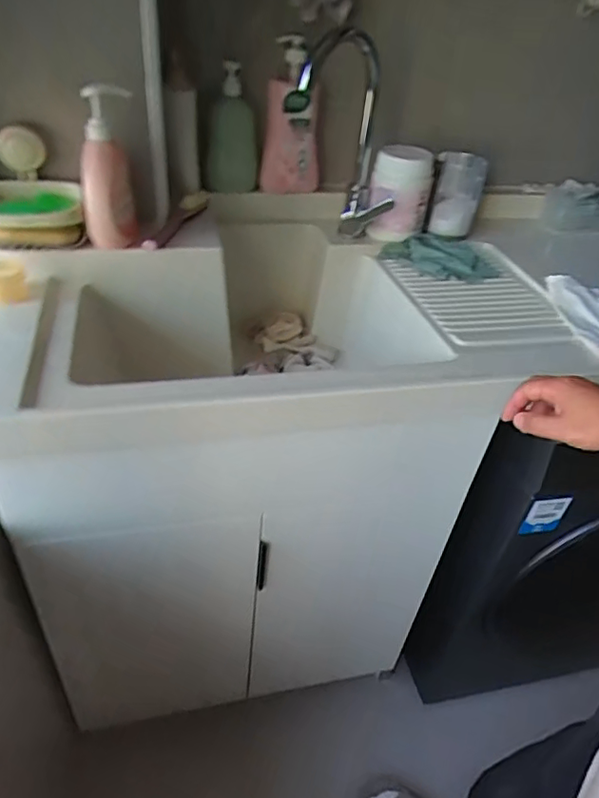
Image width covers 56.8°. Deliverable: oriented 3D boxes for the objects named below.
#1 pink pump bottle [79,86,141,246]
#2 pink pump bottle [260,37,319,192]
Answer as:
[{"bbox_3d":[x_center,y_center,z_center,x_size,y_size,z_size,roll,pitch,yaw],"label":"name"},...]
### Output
[{"bbox_3d":[-0.280,-0.331,0.812,0.078,0.190,0.091,-7,41,-17],"label":"pink pump bottle"},{"bbox_3d":[-0.008,-0.547,1.080,0.113,0.258,0.078,8,39,1],"label":"pink pump bottle"}]

